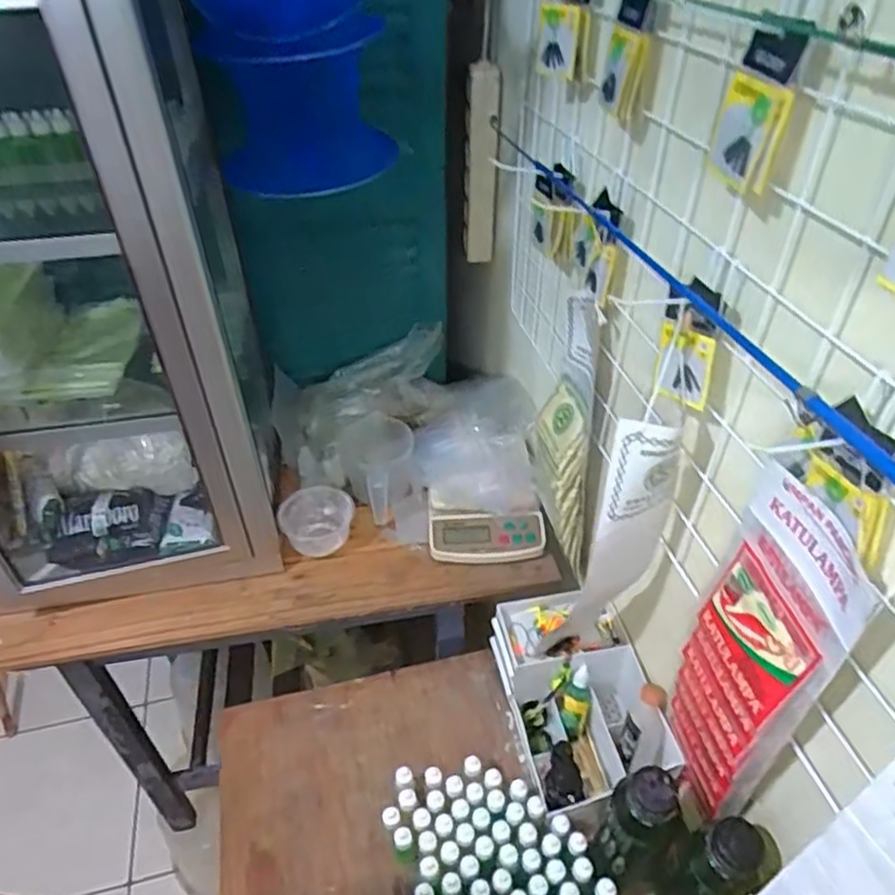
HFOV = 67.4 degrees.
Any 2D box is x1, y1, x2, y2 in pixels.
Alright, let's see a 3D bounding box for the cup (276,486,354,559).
[{"bbox_3d":[-0.178,0.106,0.930,0.103,0.062,0.084,-20,45,-21],"label":"cup"}]

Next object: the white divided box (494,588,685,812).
[{"bbox_3d":[0.152,0.298,0.795,0.152,0.111,0.233,-10,42,-11],"label":"white divided box"}]

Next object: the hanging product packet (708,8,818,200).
[{"bbox_3d":[0.187,-0.210,0.411,0.013,0.092,0.053,-11,46,-19],"label":"hanging product packet"}]

